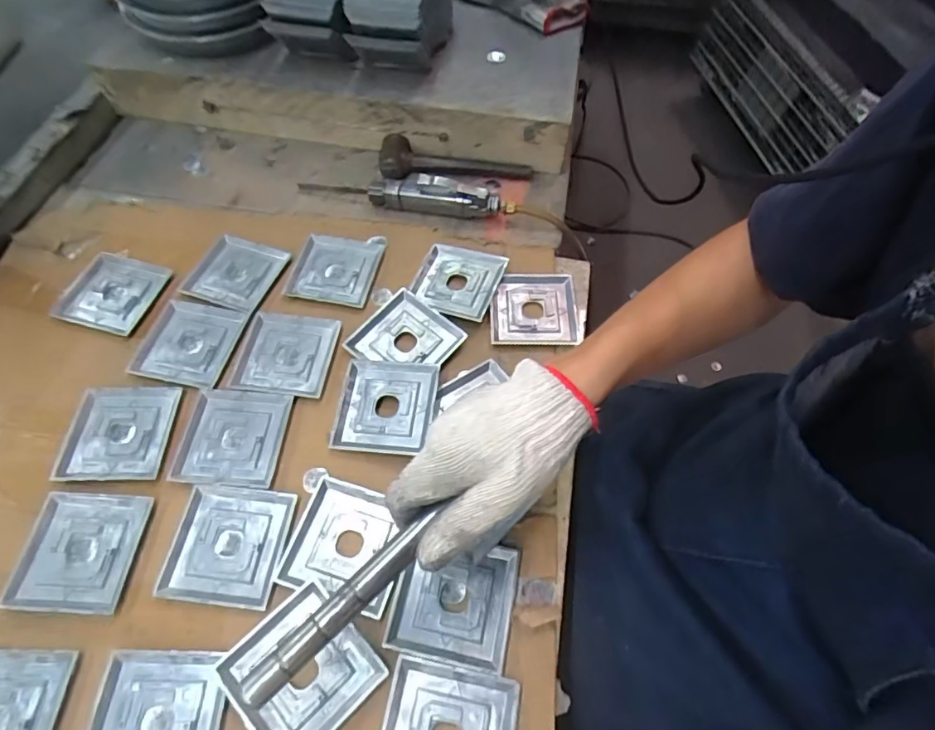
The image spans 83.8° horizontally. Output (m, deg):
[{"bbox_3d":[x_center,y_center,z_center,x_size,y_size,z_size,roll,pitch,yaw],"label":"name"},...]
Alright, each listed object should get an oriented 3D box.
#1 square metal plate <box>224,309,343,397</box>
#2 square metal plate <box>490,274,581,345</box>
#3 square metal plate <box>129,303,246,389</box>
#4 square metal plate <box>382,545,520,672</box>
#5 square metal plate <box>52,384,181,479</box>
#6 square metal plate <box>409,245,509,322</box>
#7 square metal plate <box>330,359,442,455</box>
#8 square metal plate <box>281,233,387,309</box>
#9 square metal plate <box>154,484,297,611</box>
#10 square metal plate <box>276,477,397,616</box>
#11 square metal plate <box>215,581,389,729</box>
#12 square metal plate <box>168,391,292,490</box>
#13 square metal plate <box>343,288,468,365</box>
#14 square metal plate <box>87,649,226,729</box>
[{"bbox_3d":[-0.180,-0.013,0.518,0.091,0.005,0.087,7,60,4],"label":"square metal plate"},{"bbox_3d":[0.070,-0.061,0.547,0.091,0.005,0.087,-1,60,-1],"label":"square metal plate"},{"bbox_3d":[-0.278,-0.024,0.523,0.090,0.006,0.092,9,61,5],"label":"square metal plate"},{"bbox_3d":[-0.010,0.181,0.407,0.090,0.004,0.085,10,61,5],"label":"square metal plate"},{"bbox_3d":[-0.318,0.061,0.474,0.090,0.006,0.089,0,60,0],"label":"square metal plate"},{"bbox_3d":[-0.012,-0.093,0.561,0.088,0.011,0.090,19,62,10],"label":"square metal plate"},{"bbox_3d":[-0.076,0.037,0.483,0.089,0.014,0.089,6,60,3],"label":"square metal plate"},{"bbox_3d":[-0.144,-0.107,0.573,0.092,0.013,0.090,9,61,5],"label":"square metal plate"},{"bbox_3d":[-0.196,0.145,0.426,0.090,0.005,0.090,6,60,3],"label":"square metal plate"},{"bbox_3d":[-0.097,0.144,0.426,0.090,0.005,0.089,16,61,9],"label":"square metal plate"},{"bbox_3d":[-0.120,0.221,0.377,0.089,0.012,0.089,-38,67,-20],"label":"square metal plate"},{"bbox_3d":[-0.214,0.065,0.473,0.090,0.005,0.090,4,60,2],"label":"square metal plate"},{"bbox_3d":[-0.061,-0.026,0.522,0.091,0.009,0.087,37,66,19],"label":"square metal plate"},{"bbox_3d":[-0.218,0.251,0.362,0.089,0.004,0.091,0,60,0],"label":"square metal plate"}]

